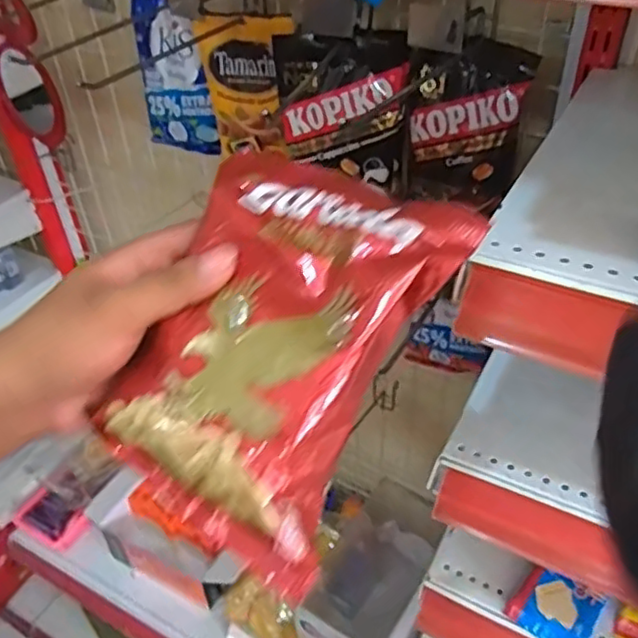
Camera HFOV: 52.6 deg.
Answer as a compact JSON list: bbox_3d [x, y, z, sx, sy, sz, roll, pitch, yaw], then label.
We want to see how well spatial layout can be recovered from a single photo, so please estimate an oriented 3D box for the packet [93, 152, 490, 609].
[{"bbox_3d":[-0.023,0.007,0.314,0.135,0.030,0.188,24,78,26],"label":"packet"}]

